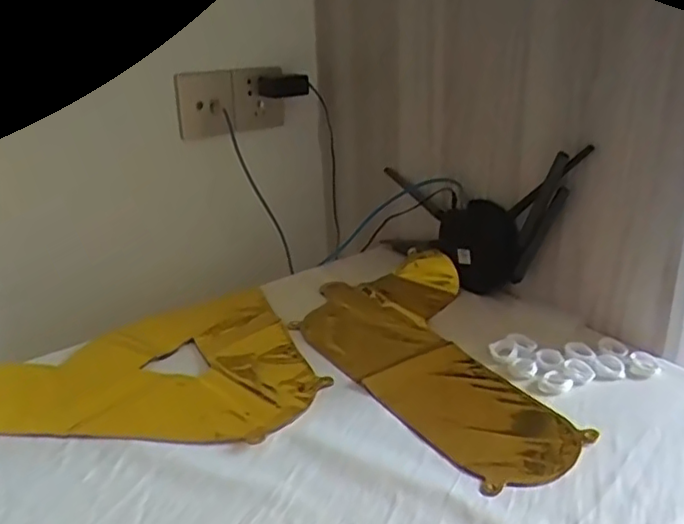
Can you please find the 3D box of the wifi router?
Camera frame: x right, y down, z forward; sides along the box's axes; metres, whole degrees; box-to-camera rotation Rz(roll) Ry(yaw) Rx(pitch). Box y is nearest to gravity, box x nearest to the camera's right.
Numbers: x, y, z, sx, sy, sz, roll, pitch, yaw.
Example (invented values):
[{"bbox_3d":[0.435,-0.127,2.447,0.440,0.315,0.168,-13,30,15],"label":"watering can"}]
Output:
[{"bbox_3d":[0.156,-0.064,0.804,0.034,0.196,0.300,-18,28,-34],"label":"wifi router"}]

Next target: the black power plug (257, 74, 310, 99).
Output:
[{"bbox_3d":[-0.086,-0.263,0.939,0.077,0.035,0.019,2,23,8],"label":"black power plug"}]

